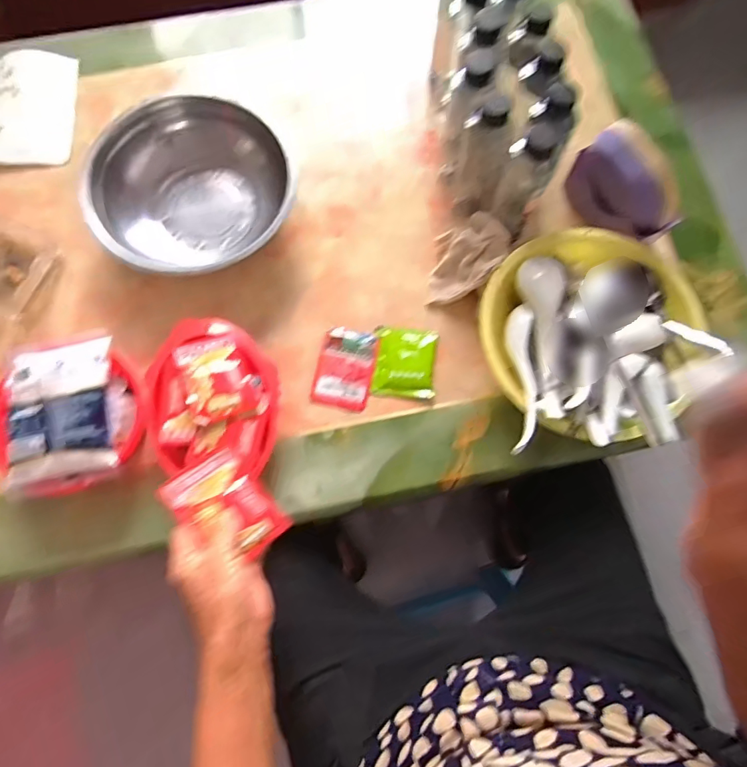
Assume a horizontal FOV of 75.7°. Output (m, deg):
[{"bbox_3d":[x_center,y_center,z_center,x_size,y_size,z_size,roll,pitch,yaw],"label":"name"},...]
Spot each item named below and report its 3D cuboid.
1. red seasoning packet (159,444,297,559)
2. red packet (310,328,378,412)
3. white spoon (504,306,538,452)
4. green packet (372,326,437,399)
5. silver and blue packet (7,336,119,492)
[{"bbox_3d":[-0.131,0.112,0.435,0.100,0.016,0.070,48,57,1],"label":"red seasoning packet"},{"bbox_3d":[-0.035,-0.020,0.597,0.069,0.015,0.098,12,75,3],"label":"red packet"},{"bbox_3d":[0.163,-0.010,0.526,0.029,0.025,0.184,5,59,1],"label":"white spoon"},{"bbox_3d":[0.039,-0.027,0.597,0.074,0.024,0.088,7,75,2],"label":"green packet"},{"bbox_3d":[-0.340,0.028,0.523,0.106,0.031,0.145,-13,76,-4],"label":"silver and blue packet"}]

